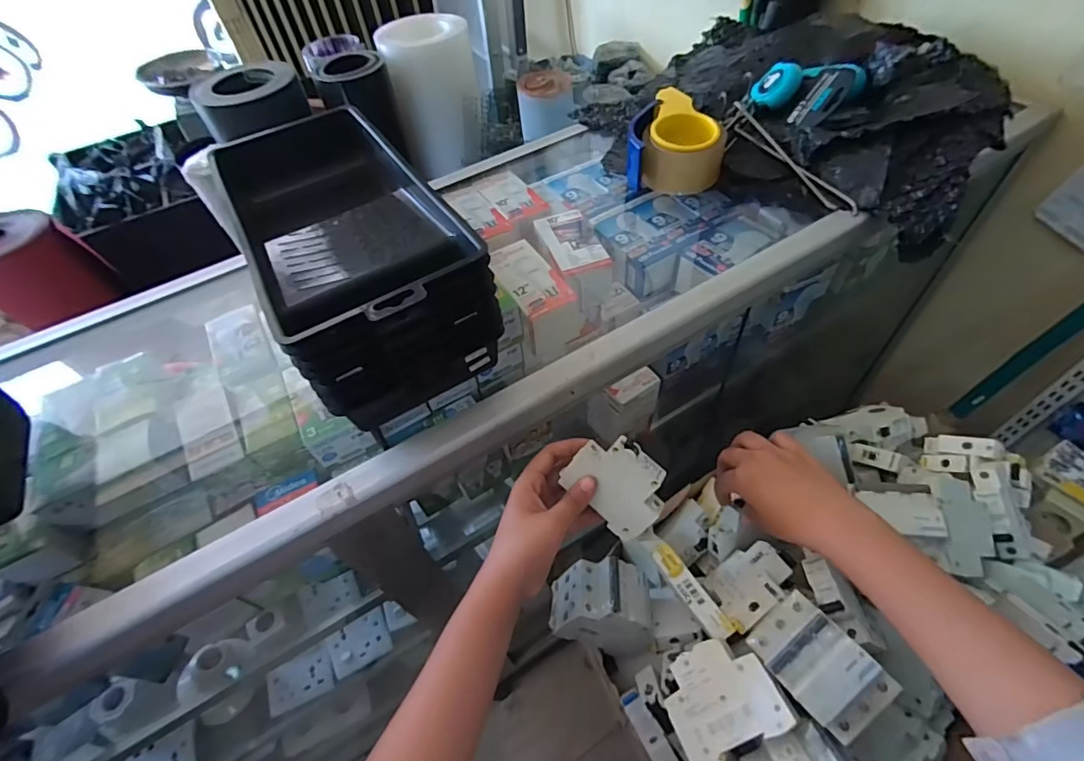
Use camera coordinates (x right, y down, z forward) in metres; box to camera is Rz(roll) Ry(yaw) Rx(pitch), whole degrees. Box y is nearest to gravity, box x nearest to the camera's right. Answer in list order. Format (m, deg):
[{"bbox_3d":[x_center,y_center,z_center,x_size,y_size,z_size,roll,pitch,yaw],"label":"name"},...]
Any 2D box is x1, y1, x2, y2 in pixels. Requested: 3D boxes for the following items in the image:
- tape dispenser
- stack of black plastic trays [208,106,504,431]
[{"bbox_3d":[0.169,-0.302,0.628,0.112,0.072,0.119,4,53,9],"label":"tape dispenser"},{"bbox_3d":[-0.178,-0.123,0.462,0.146,0.120,0.349,-28,55,-15],"label":"stack of black plastic trays"}]

